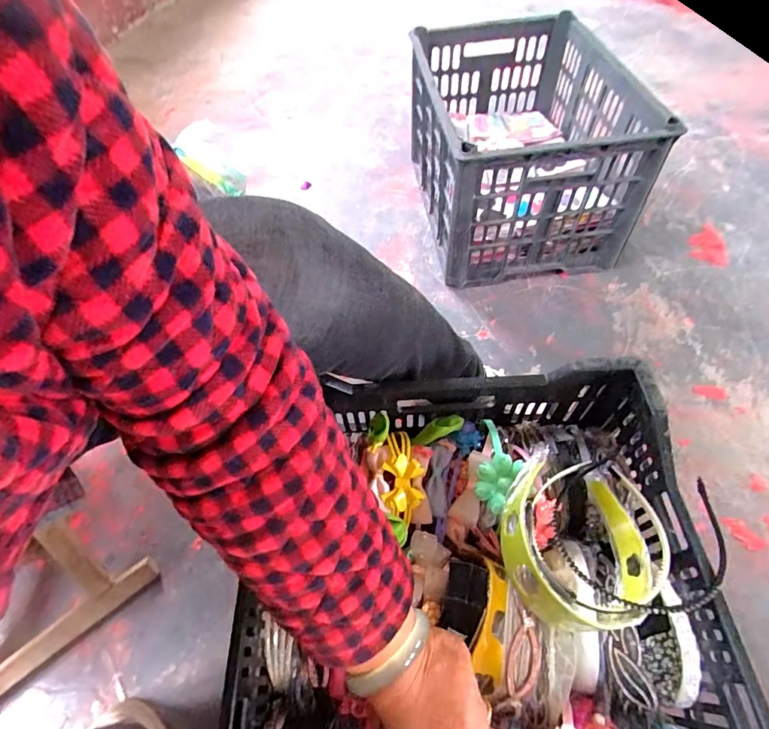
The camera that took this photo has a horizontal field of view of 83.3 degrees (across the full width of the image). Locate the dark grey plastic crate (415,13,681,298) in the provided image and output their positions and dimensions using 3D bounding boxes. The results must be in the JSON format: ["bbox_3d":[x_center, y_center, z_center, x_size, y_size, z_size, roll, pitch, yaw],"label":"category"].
[{"bbox_3d":[0.257,-0.439,0.867,0.341,0.275,0.513,-6,56,0],"label":"dark grey plastic crate"}]

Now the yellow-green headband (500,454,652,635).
[{"bbox_3d":[0.175,0.162,0.392,0.140,0.049,0.148,23,46,0],"label":"yellow-green headband"}]

